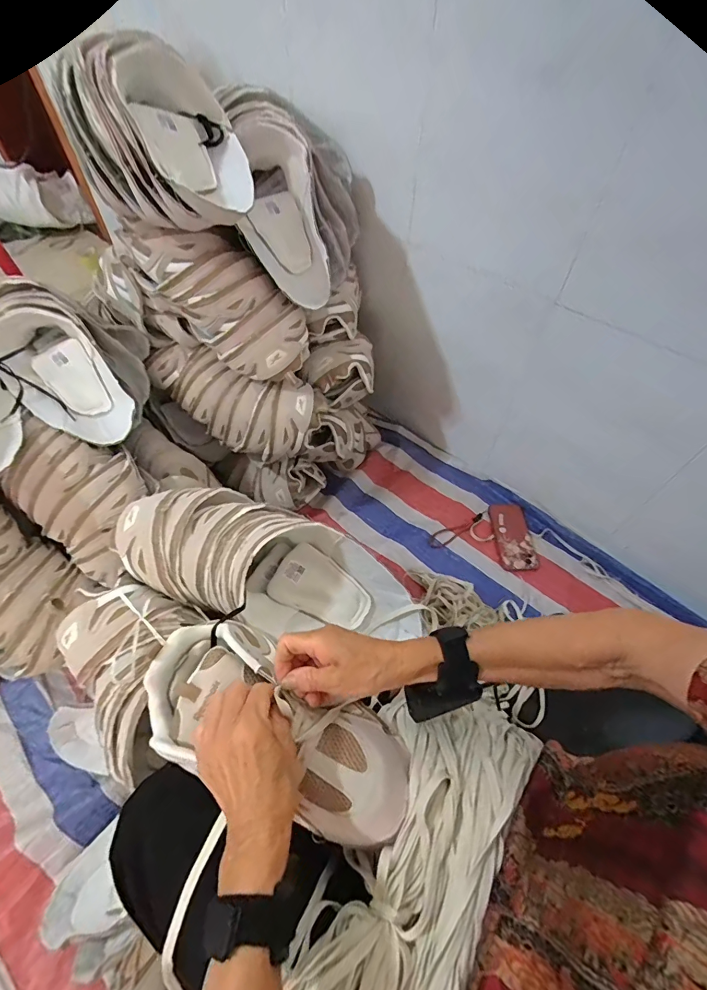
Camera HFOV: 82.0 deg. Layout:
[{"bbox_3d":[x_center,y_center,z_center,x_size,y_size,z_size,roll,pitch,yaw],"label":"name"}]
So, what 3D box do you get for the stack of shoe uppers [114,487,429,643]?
[{"bbox_3d":[-0.096,0.090,0.527,0.411,0.137,0.178,20,55,-7],"label":"stack of shoe uppers"}]

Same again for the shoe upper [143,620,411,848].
[{"bbox_3d":[-0.074,0.206,0.368,0.259,0.060,0.119,24,57,14],"label":"shoe upper"}]

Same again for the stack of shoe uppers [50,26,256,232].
[{"bbox_3d":[-0.258,-0.476,0.576,0.174,0.157,0.297,-37,98,-36],"label":"stack of shoe uppers"}]

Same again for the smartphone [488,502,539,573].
[{"bbox_3d":[0.354,0.089,0.904,0.075,0.010,0.165,0,55,-3],"label":"smartphone"}]

